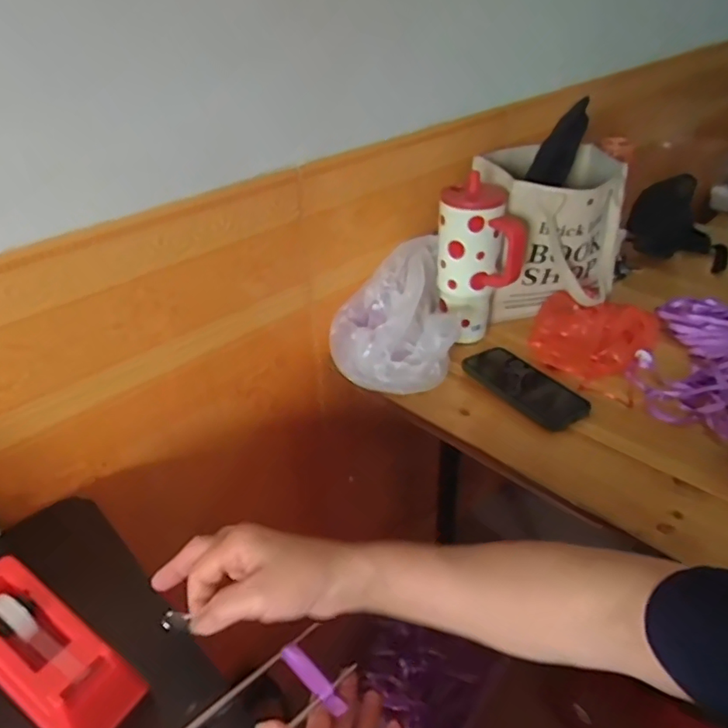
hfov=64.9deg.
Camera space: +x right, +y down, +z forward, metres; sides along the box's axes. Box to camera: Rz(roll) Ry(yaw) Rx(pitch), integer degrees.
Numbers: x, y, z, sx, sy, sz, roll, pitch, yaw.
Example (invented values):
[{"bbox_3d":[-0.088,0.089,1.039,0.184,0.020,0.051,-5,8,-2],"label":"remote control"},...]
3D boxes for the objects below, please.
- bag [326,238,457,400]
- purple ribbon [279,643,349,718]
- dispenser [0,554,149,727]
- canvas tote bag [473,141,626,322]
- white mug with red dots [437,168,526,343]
[{"bbox_3d":[0.037,-0.055,0.767,0.163,0.120,0.231,0,35,3],"label":"bag"},{"bbox_3d":[-0.040,0.235,0.433,0.060,0.008,0.013,32,47,30],"label":"purple ribbon"},{"bbox_3d":[-0.240,0.205,0.417,0.155,0.060,0.060,20,41,28],"label":"dispenser"},{"bbox_3d":[0.272,-0.186,0.860,0.217,0.214,0.214,8,36,14],"label":"canvas tote bag"},{"bbox_3d":[0.157,-0.133,0.785,0.114,0.201,0.080,9,37,15],"label":"white mug with red dots"}]

